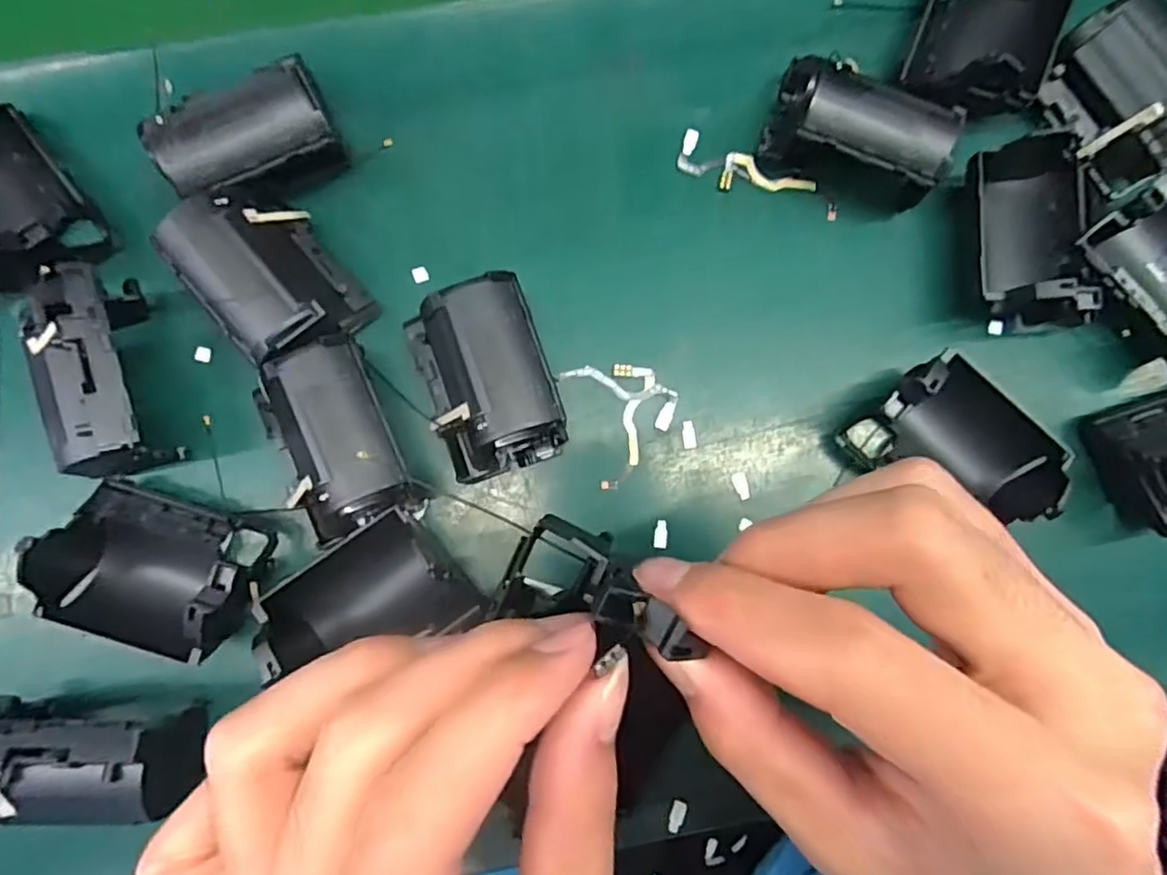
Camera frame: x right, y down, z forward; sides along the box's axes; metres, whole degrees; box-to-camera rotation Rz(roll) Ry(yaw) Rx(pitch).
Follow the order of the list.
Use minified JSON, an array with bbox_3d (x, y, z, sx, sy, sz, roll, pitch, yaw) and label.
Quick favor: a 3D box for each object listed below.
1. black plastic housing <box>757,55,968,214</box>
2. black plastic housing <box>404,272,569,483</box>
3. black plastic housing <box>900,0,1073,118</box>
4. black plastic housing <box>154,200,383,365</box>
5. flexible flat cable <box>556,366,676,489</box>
[{"bbox_3d":[0.112,-0.123,0.265,0.070,0.037,0.031,22,82,1],"label":"black plastic housing"},{"bbox_3d":[-0.038,-0.022,0.256,0.049,0.041,0.071,-18,85,-5],"label":"black plastic housing"},{"bbox_3d":[0.173,-0.176,0.274,0.052,0.036,0.073,21,83,-1],"label":"black plastic housing"},{"bbox_3d":[-0.121,-0.061,0.256,0.049,0.041,0.067,-38,87,-6],"label":"black plastic housing"},{"bbox_3d":[0.019,-0.010,0.276,0.041,0.008,0.051,-22,83,-5],"label":"flexible flat cable"}]

